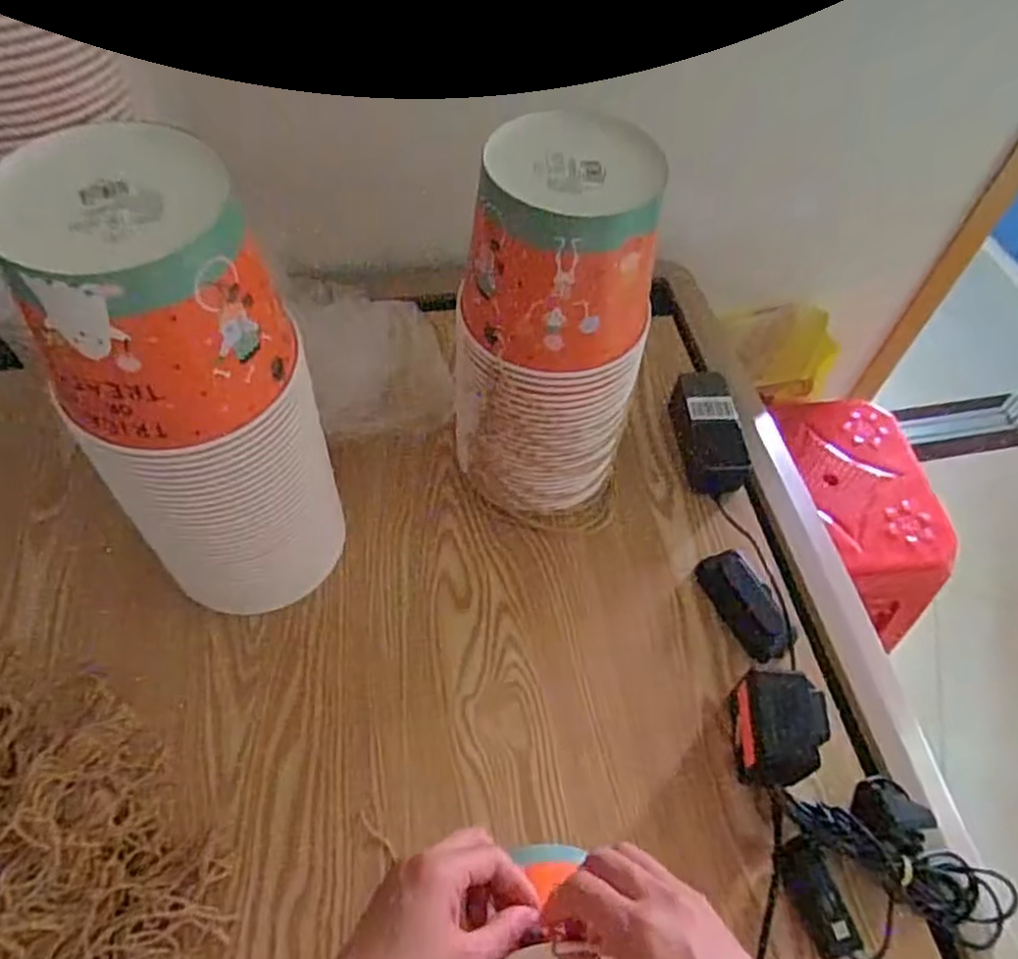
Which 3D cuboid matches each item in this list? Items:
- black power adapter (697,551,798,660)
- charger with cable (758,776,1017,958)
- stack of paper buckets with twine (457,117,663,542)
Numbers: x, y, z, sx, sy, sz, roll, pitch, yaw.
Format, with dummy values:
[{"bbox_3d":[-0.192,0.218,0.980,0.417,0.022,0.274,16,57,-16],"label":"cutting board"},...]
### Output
[{"bbox_3d":[0.220,0.116,0.681,0.046,0.027,0.108,-17,59,-16],"label":"black power adapter"},{"bbox_3d":[0.284,0.293,0.556,0.207,0.042,0.119,-2,56,-6],"label":"charger with cable"},{"bbox_3d":[0.042,-0.119,0.642,0.152,0.338,0.167,13,56,4],"label":"stack of paper buckets with twine"}]

